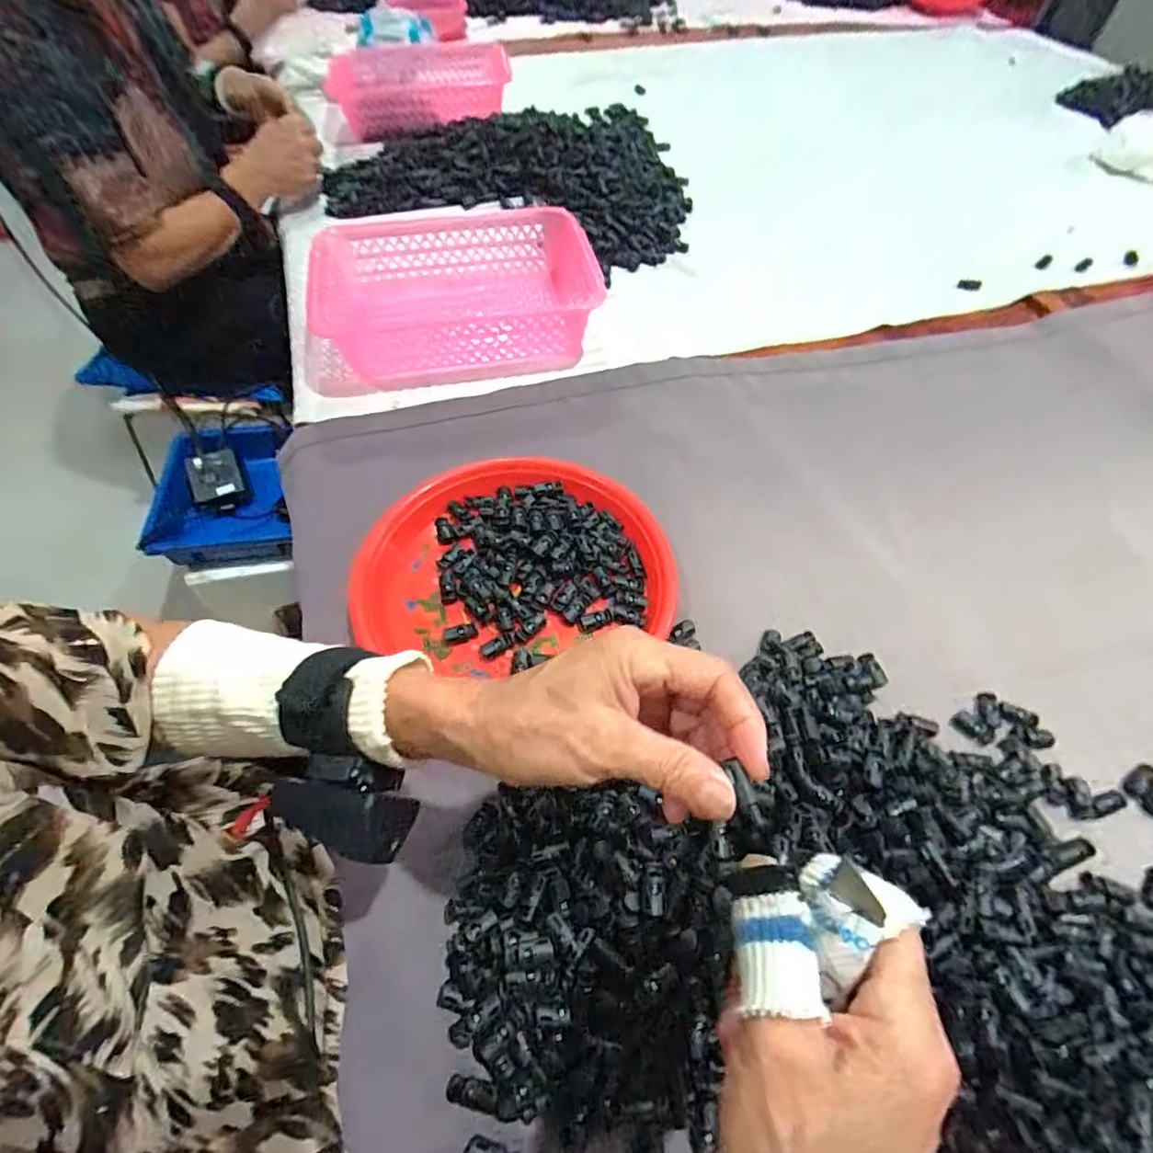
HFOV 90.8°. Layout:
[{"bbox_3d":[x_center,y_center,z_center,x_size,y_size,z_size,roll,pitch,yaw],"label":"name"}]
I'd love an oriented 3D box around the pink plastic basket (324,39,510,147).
[{"bbox_3d":[-0.275,-0.868,1.012,0.306,0.079,0.252,-15,58,-10],"label":"pink plastic basket"}]

